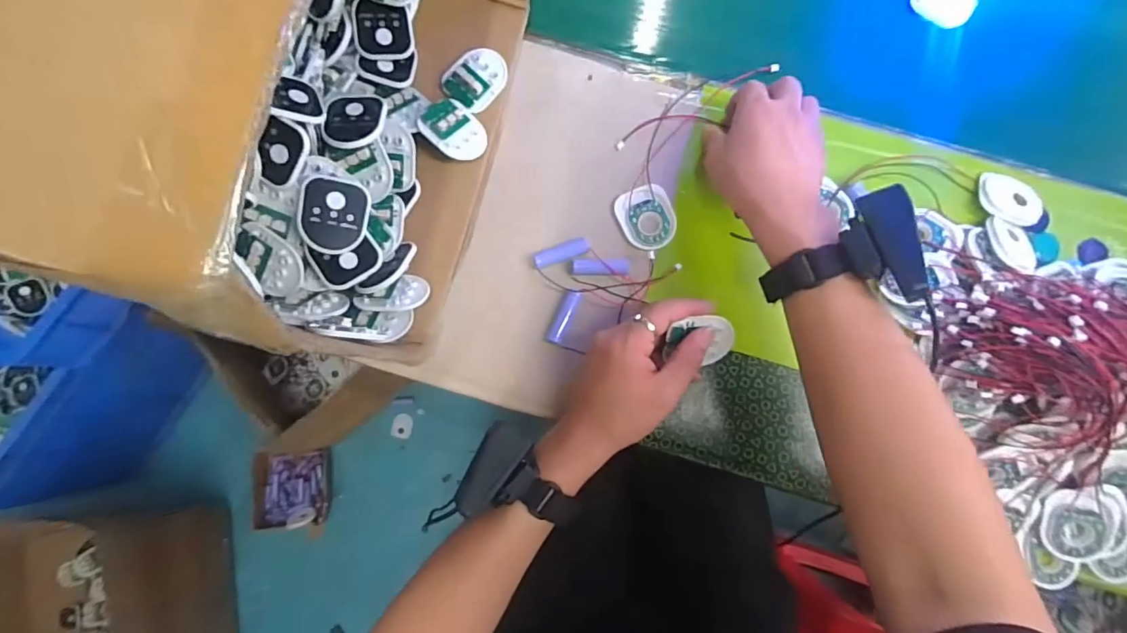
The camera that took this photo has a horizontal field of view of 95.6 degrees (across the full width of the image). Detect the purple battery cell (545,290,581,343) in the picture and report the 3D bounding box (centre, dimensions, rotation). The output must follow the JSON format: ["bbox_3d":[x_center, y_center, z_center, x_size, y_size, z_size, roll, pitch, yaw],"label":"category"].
[{"bbox_3d":[-0.001,0.001,0.444,0.016,0.020,0.048,24,80,3],"label":"purple battery cell"}]

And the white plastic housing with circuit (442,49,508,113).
[{"bbox_3d":[-0.078,-0.215,0.460,0.046,0.011,0.055,36,81,5],"label":"white plastic housing with circuit"}]

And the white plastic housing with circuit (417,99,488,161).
[{"bbox_3d":[-0.094,-0.162,0.443,0.055,0.010,0.049,49,63,-15],"label":"white plastic housing with circuit"}]

